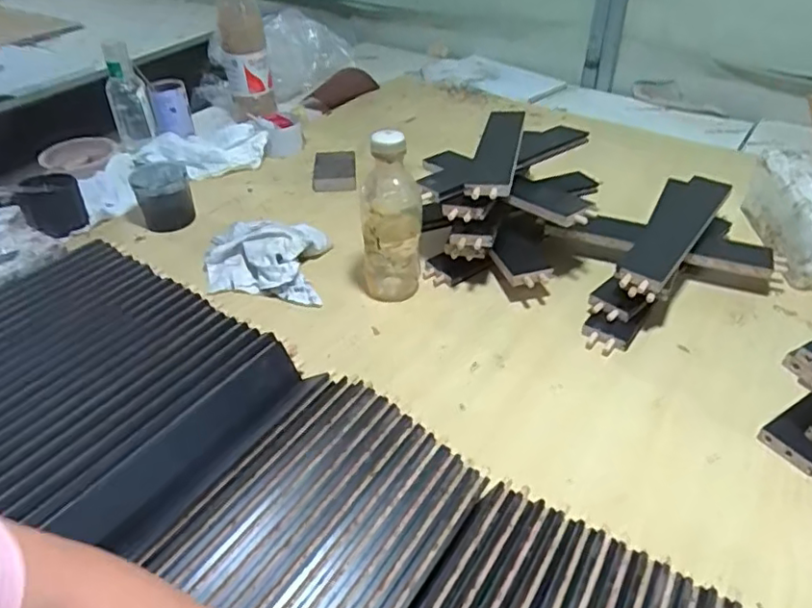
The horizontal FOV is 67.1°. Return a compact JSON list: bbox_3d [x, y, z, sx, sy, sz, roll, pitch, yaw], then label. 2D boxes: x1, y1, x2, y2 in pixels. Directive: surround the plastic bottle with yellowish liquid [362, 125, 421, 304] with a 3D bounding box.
[{"bbox_3d":[-0.020,-0.105,0.757,0.077,0.211,0.068,-1,39,1],"label":"plastic bottle with yellowish liquid"}]

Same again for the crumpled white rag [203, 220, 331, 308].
[{"bbox_3d":[-0.194,-0.064,0.840,0.170,0.054,0.151,2,39,4],"label":"crumpled white rag"}]

